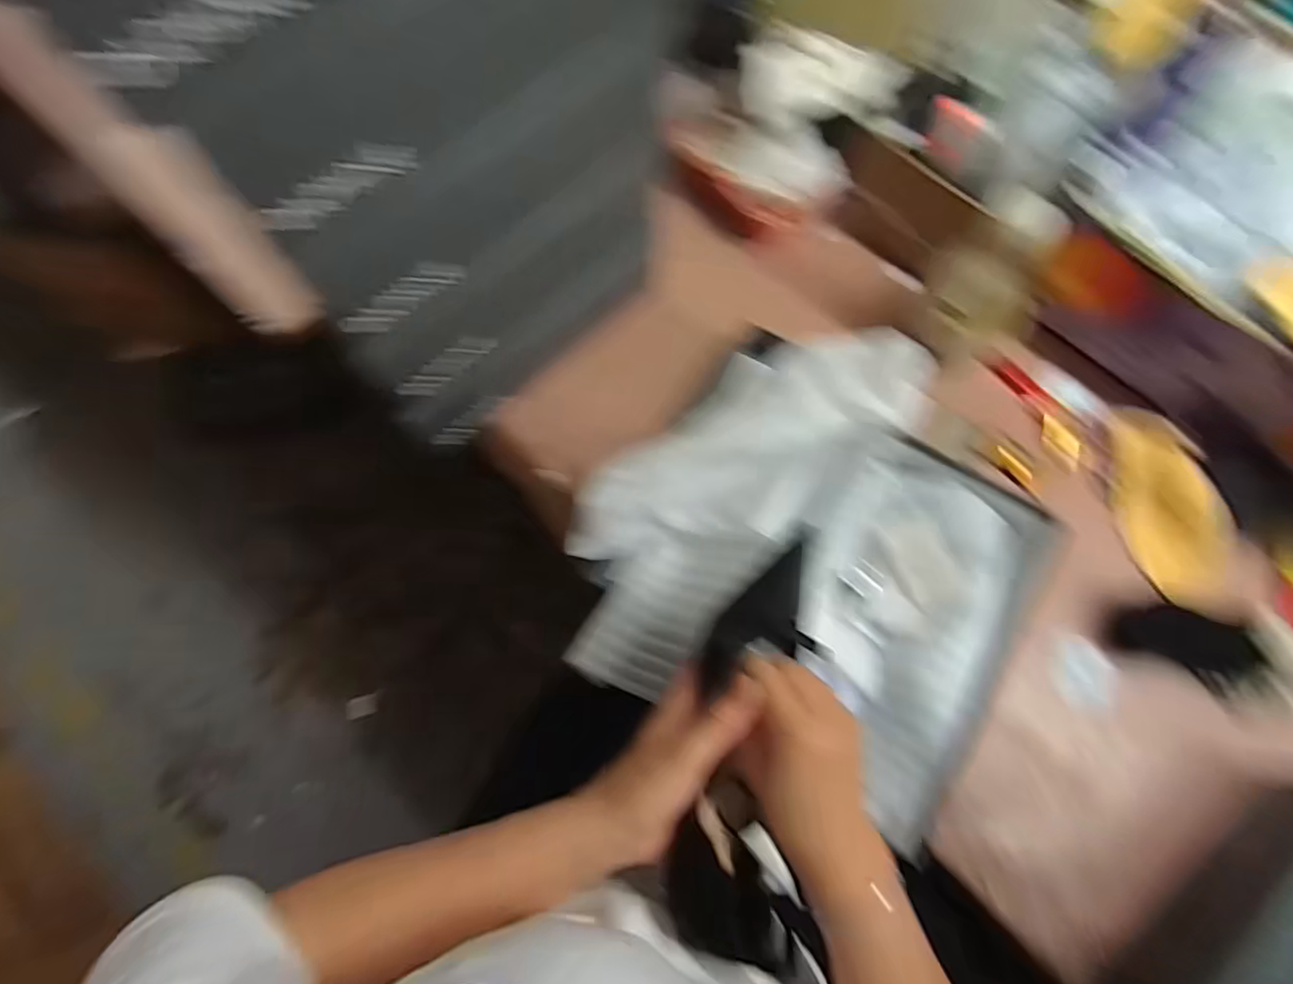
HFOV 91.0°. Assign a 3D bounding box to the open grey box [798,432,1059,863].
[{"bbox_3d":[0.201,0.107,0.533,0.175,0.063,0.295,32,76,9],"label":"open grey box"}]

